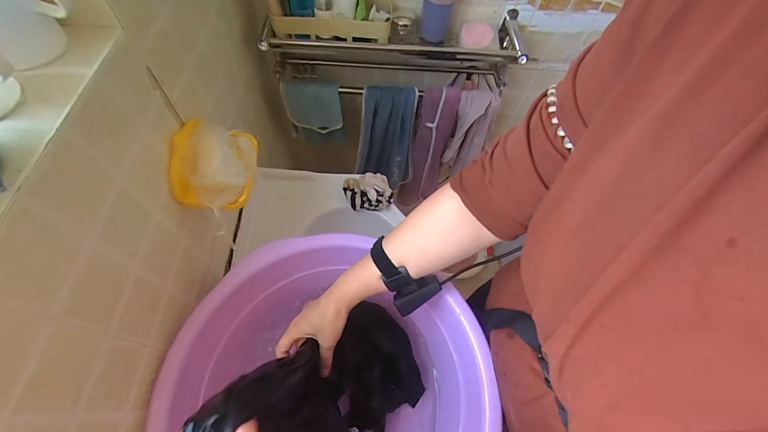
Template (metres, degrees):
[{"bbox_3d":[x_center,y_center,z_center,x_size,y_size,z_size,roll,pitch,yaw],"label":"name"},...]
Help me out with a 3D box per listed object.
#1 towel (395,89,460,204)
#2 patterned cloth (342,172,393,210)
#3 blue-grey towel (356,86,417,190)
[{"bbox_3d":[0.132,-0.177,1.000,0.121,0.463,0.064,13,60,4],"label":"towel"},{"bbox_3d":[-0.036,-0.060,0.748,0.114,0.049,0.085,4,60,-2],"label":"patterned cloth"},{"bbox_3d":[0.011,-0.210,0.921,0.159,0.313,0.086,13,60,4],"label":"blue-grey towel"}]

